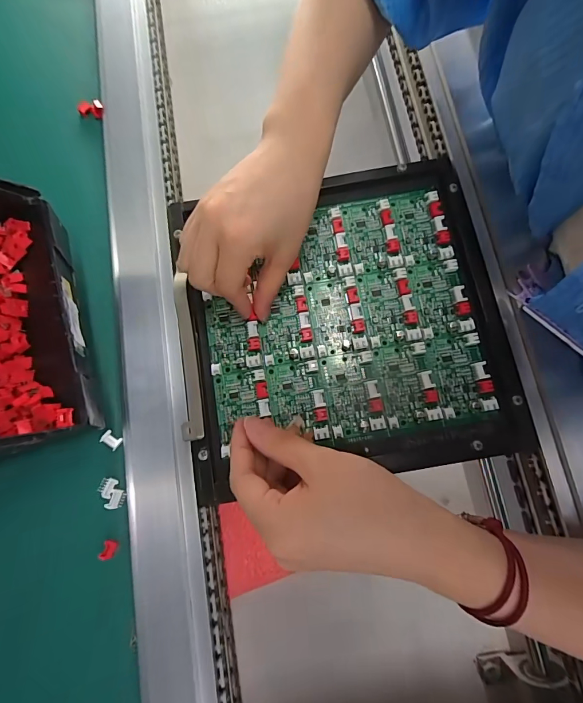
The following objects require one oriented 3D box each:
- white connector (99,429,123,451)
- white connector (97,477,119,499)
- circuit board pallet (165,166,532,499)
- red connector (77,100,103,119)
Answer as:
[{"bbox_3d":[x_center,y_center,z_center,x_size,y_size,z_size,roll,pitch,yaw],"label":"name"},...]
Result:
[{"bbox_3d":[-0.126,0.062,0.257,0.014,0.004,0.010,31,80,10],"label":"white connector"},{"bbox_3d":[-0.124,0.091,0.248,0.011,0.006,0.012,13,78,6],"label":"white connector"},{"bbox_3d":[0.034,-0.024,0.275,0.229,0.015,0.223,-10,79,-3],"label":"circuit board pallet"},{"bbox_3d":[-0.175,-0.211,0.321,0.021,0.011,0.009,0,76,3],"label":"red connector"}]

